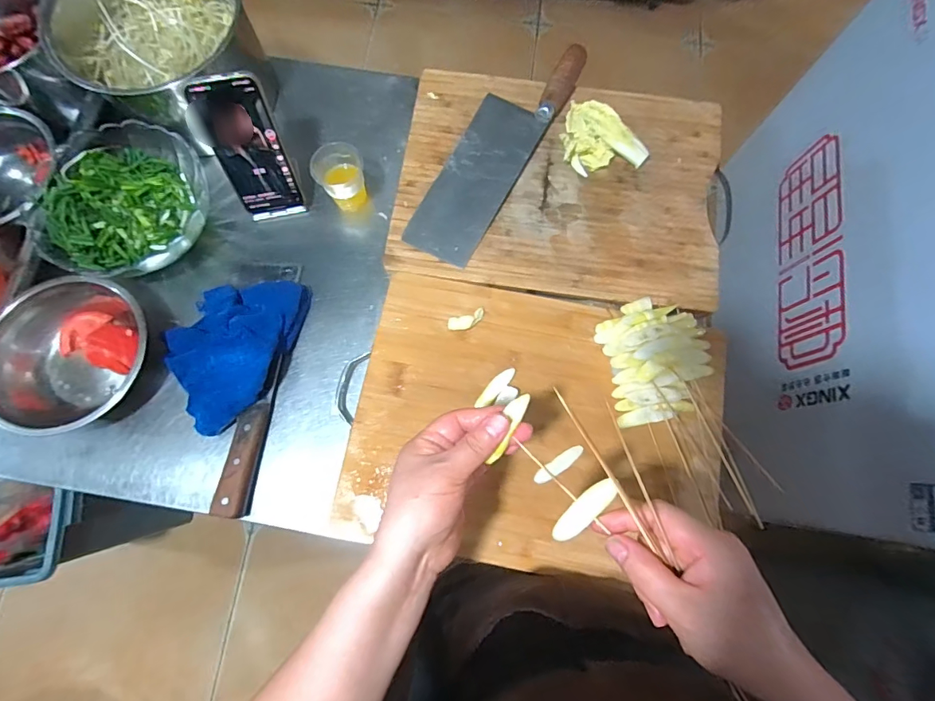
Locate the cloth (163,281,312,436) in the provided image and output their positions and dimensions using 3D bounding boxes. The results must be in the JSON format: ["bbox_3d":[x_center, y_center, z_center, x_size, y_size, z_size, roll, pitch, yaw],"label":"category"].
[{"bbox_3d":[-0.268,-0.010,0.496,0.124,0.043,0.183,21,76,4],"label":"cloth"}]

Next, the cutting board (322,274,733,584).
[{"bbox_3d":[0.075,0.072,0.478,0.381,0.028,0.279,10,76,1],"label":"cutting board"}]

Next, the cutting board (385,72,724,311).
[{"bbox_3d":[0.112,-0.209,0.557,0.387,0.025,0.283,10,76,1],"label":"cutting board"}]

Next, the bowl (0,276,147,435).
[{"bbox_3d":[-0.424,0.006,0.489,0.154,0.059,0.162,0,76,-1],"label":"bowl"}]

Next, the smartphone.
[{"bbox_3d":[-0.242,-0.221,0.509,0.072,0.158,0.008,-14,49,-5],"label":"smartphone"}]

